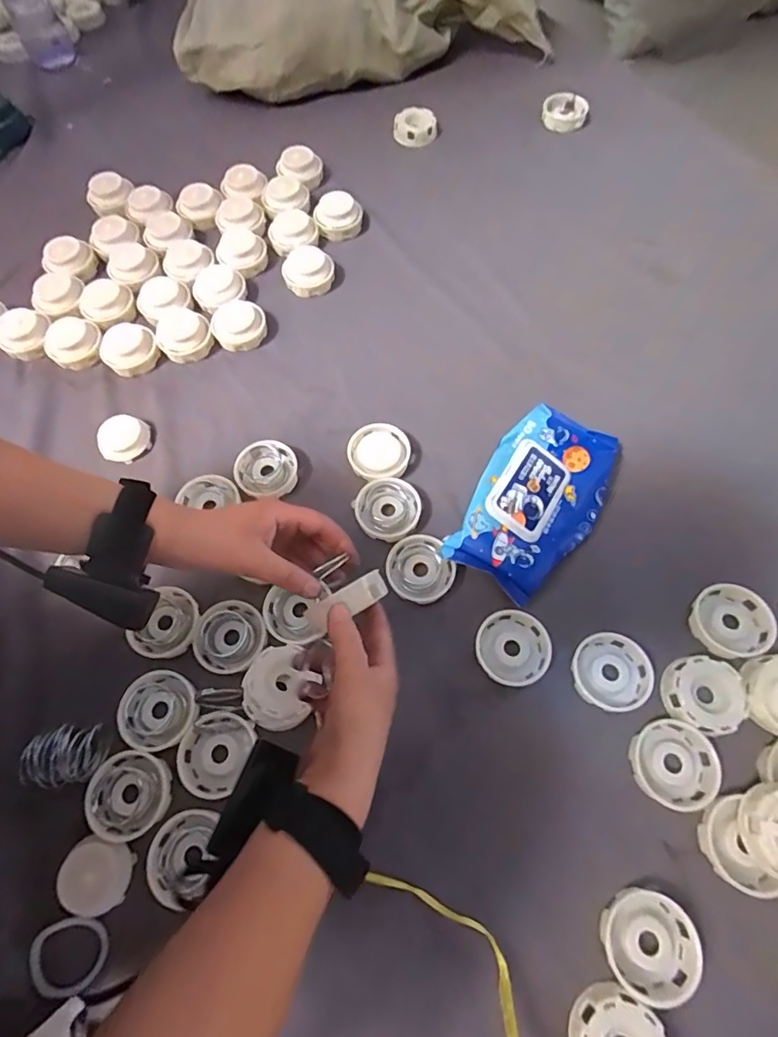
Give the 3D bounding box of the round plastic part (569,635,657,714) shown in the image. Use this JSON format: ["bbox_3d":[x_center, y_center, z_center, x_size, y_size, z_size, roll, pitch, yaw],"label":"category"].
[{"bbox_3d":[0.189,0.131,0.436,0.063,0.015,0.060,1,63,-2],"label":"round plastic part"}]

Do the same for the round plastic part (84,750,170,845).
[{"bbox_3d":[-0.204,0.217,0.400,0.057,0.019,0.059,1,63,-2],"label":"round plastic part"}]

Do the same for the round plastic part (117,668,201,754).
[{"bbox_3d":[-0.192,0.161,0.429,0.060,0.017,0.060,1,63,-2],"label":"round plastic part"}]

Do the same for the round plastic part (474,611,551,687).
[{"bbox_3d":[0.109,0.114,0.446,0.063,0.018,0.059,1,63,-2],"label":"round plastic part"}]

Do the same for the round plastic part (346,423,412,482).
[{"bbox_3d":[-0.010,-0.065,0.524,0.060,0.022,0.061,1,63,-2],"label":"round plastic part"}]

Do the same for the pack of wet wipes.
[{"bbox_3d":[0.140,-0.015,0.490,0.111,0.052,0.189,29,73,13],"label":"pack of wet wipes"}]

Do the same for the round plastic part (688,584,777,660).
[{"bbox_3d":[0.300,0.089,0.449,0.069,0.013,0.061,-14,64,-9],"label":"round plastic part"}]

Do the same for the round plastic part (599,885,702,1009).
[{"bbox_3d":[0.182,0.296,0.356,0.062,0.017,0.060,5,69,5],"label":"round plastic part"}]

